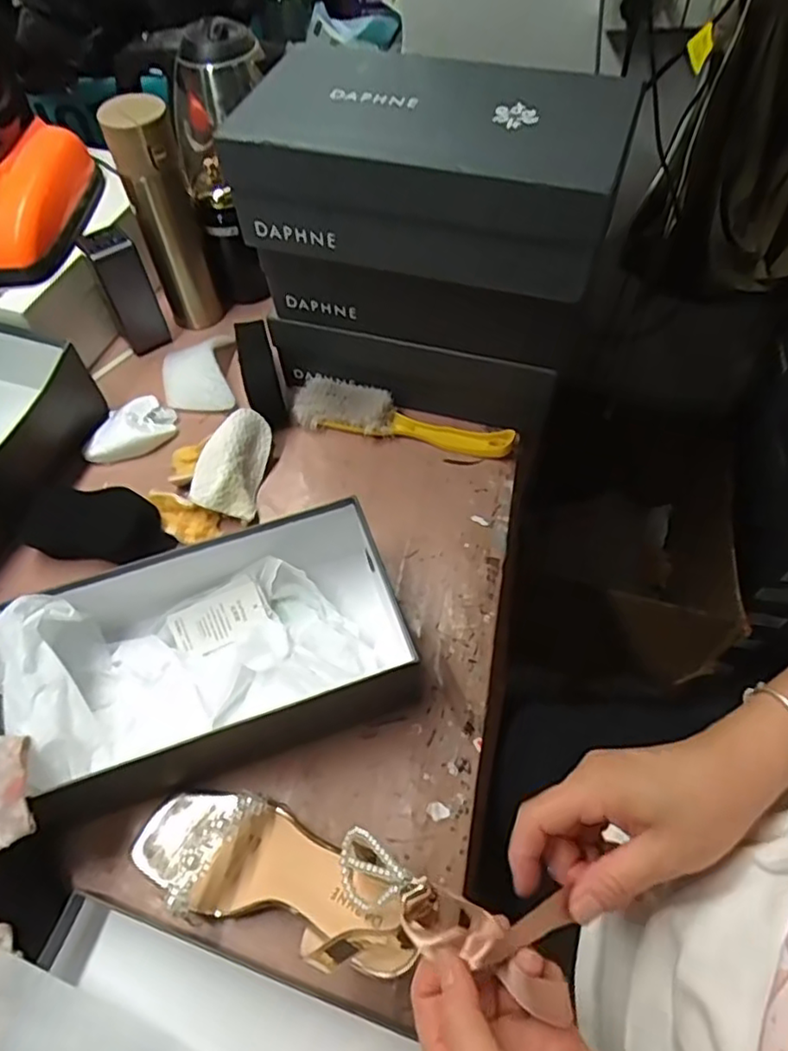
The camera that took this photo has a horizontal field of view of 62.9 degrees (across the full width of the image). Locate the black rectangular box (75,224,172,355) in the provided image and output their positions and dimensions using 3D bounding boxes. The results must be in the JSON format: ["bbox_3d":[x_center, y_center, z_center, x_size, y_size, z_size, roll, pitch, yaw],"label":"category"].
[{"bbox_3d":[-0.300,-0.261,0.723,0.051,0.130,0.054,-29,61,-17],"label":"black rectangular box"}]

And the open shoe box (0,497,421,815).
[{"bbox_3d":[-0.145,0.092,0.515,0.287,0.086,0.166,-18,58,-10],"label":"open shoe box"}]

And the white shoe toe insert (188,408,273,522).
[{"bbox_3d":[-0.160,-0.062,0.635,0.057,0.045,0.104,6,57,5],"label":"white shoe toe insert"}]

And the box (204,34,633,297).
[{"bbox_3d":[0.032,-0.296,0.523,0.289,0.102,0.162,16,59,11],"label":"box"}]

